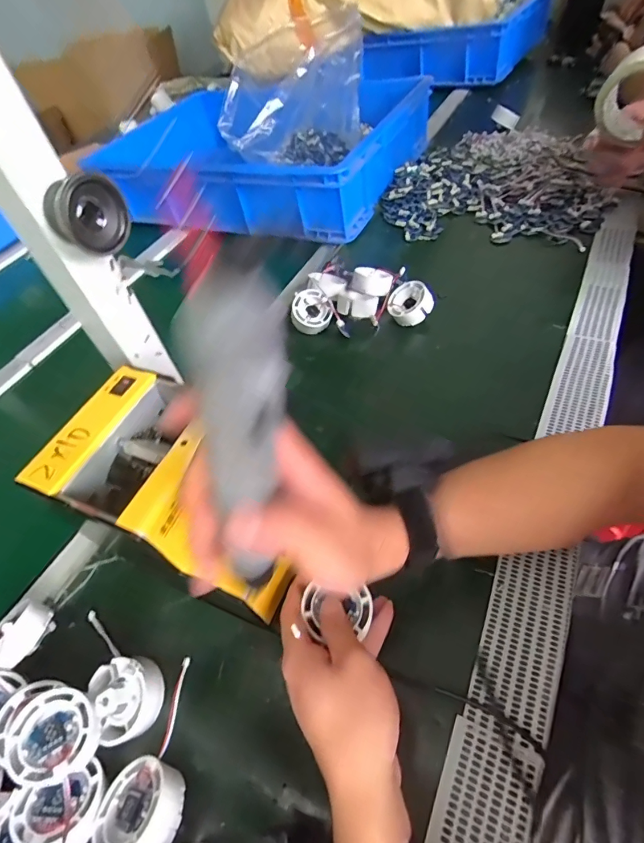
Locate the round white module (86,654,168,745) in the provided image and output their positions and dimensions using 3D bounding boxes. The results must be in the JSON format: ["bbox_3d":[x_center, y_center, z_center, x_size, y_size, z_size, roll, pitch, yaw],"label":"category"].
[{"bbox_3d":[-0.147,0.206,0.328,0.051,0.018,0.055,-1,54,2],"label":"round white module"}]

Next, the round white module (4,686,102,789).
[{"bbox_3d":[-0.187,0.225,0.306,0.053,0.021,0.053,7,50,-9],"label":"round white module"}]

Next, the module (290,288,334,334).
[{"bbox_3d":[-0.014,-0.151,0.593,0.055,0.026,0.061,-6,71,-3],"label":"module"}]

